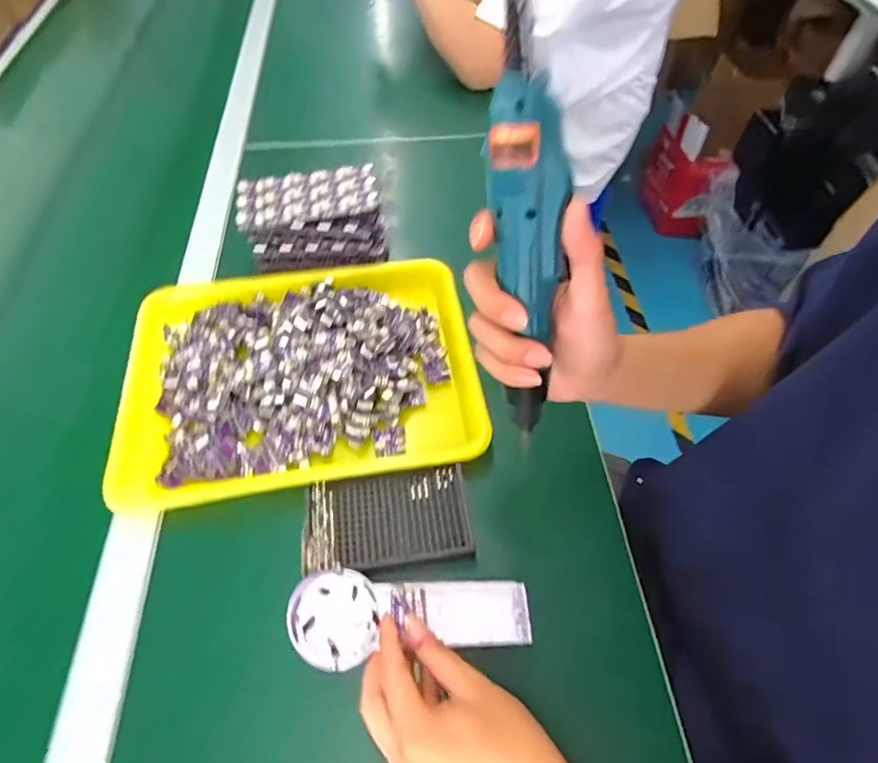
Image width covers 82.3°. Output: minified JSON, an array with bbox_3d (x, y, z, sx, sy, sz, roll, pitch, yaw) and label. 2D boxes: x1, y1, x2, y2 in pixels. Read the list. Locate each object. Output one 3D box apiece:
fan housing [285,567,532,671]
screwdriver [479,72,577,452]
[{"bbox_3d":[-0.019,0.173,0.370,0.174,0.017,0.061,6,56,-11],"label":"fan housing"},{"bbox_3d":[0.053,-0.058,0.297,0.036,0.209,0.032,-11,31,-7],"label":"screwdriver"}]

